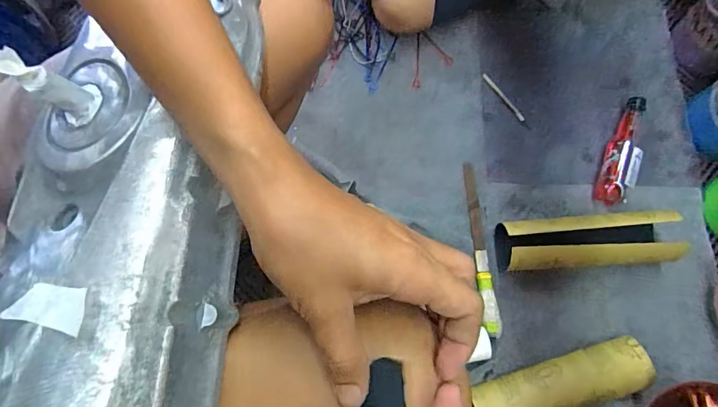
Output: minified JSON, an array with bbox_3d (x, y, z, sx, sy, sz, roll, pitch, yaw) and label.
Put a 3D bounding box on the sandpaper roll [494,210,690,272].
[{"bbox_3d":[0.370,0.063,0.710,0.292,0.074,0.084,-3,78,0],"label":"sandpaper roll"}]

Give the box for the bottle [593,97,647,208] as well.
[{"bbox_3d":[0.462,-0.097,0.751,0.051,0.049,0.205,20,80,5],"label":"bottle"}]

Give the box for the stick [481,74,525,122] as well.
[{"bbox_3d":[0.270,-0.198,0.803,0.010,0.005,0.114,-37,80,-6],"label":"stick"}]

